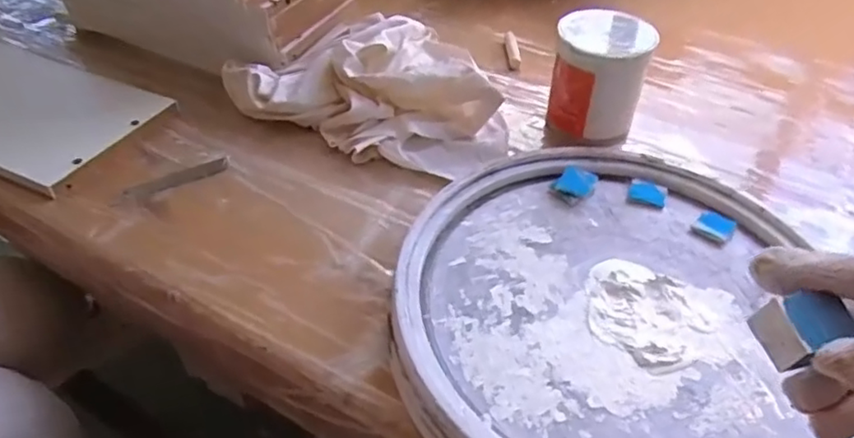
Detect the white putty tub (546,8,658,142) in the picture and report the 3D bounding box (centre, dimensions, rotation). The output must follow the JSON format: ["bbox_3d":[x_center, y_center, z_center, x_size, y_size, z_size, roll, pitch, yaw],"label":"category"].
[{"bbox_3d":[0.155,-0.124,0.561,0.083,0.098,0.076,19,45,17],"label":"white putty tub"}]

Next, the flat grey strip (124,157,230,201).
[{"bbox_3d":[-0.208,-0.035,0.521,0.086,0.004,0.017,-27,50,-28],"label":"flat grey strip"}]

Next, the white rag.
[{"bbox_3d":[-0.035,-0.142,0.597,0.263,0.063,0.214,24,47,22],"label":"white rag"}]

